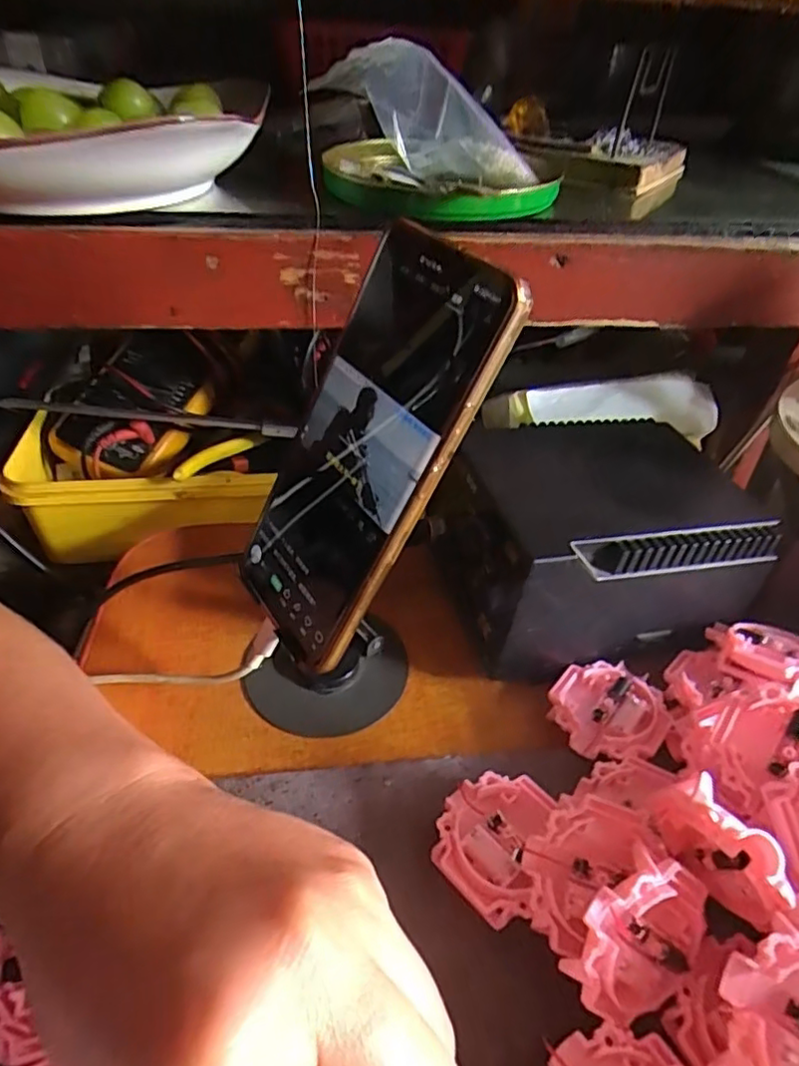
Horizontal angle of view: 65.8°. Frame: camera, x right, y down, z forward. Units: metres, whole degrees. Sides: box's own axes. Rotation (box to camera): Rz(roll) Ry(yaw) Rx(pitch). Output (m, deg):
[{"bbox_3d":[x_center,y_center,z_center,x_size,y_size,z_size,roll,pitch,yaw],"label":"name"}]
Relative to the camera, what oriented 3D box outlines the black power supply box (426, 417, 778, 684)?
[{"bbox_3d":[0.105,-0.003,0.333,0.158,0.080,0.119,-10,44,-15],"label":"black power supply box"}]

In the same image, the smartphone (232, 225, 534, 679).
[{"bbox_3d":[-0.017,-0.028,0.239,0.007,0.164,0.073,5,33,-46],"label":"smartphone"}]

